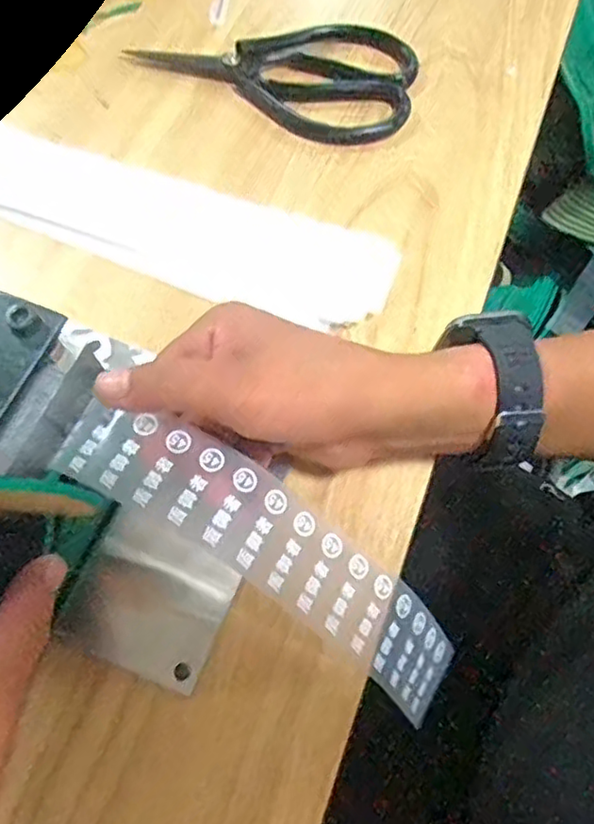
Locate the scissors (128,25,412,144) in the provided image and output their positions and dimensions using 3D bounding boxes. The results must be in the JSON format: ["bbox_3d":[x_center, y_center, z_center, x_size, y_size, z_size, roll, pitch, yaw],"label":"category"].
[{"bbox_3d":[-0.011,-0.237,0.433,0.184,0.014,0.094,23,68,10],"label":"scissors"}]

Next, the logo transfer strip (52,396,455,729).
[{"bbox_3d":[-0.001,0.063,0.291,0.211,0.035,0.050,38,69,-13],"label":"logo transfer strip"}]

